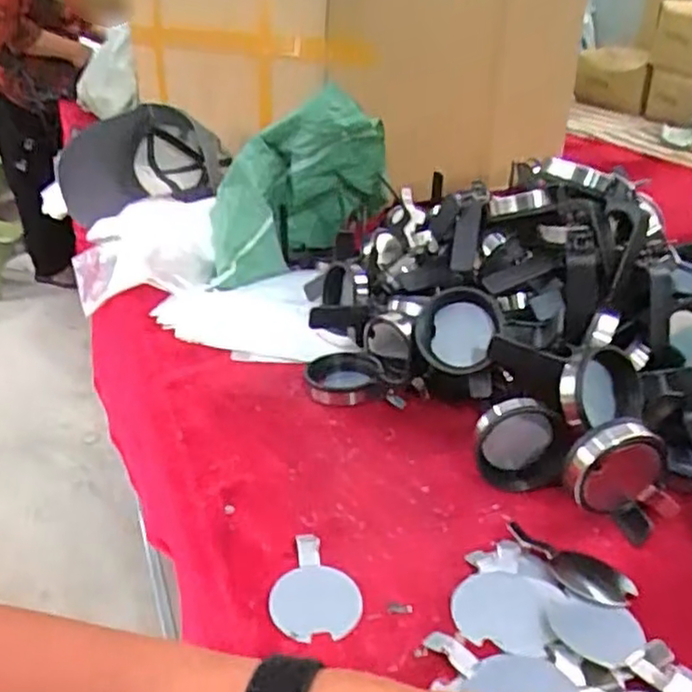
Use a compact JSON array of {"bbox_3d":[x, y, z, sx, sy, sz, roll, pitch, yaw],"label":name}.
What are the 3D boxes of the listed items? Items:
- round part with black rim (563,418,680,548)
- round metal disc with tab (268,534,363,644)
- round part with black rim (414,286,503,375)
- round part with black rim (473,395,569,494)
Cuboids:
[{"bbox_3d":[0.187,0.091,0.469,0.081,0.086,0.022,2,30,2],"label":"round part with black rim"},{"bbox_3d":[-0.019,0.146,0.429,0.053,0.004,0.076,-1,30,-4],"label":"round metal disc with tab"},{"bbox_3d":[0.092,-0.012,0.570,0.063,0.070,0.027,10,-2,11],"label":"round part with black rim"},{"bbox_3d":[0.131,0.073,0.516,0.066,0.067,0.018,5,30,7],"label":"round part with black rim"}]

